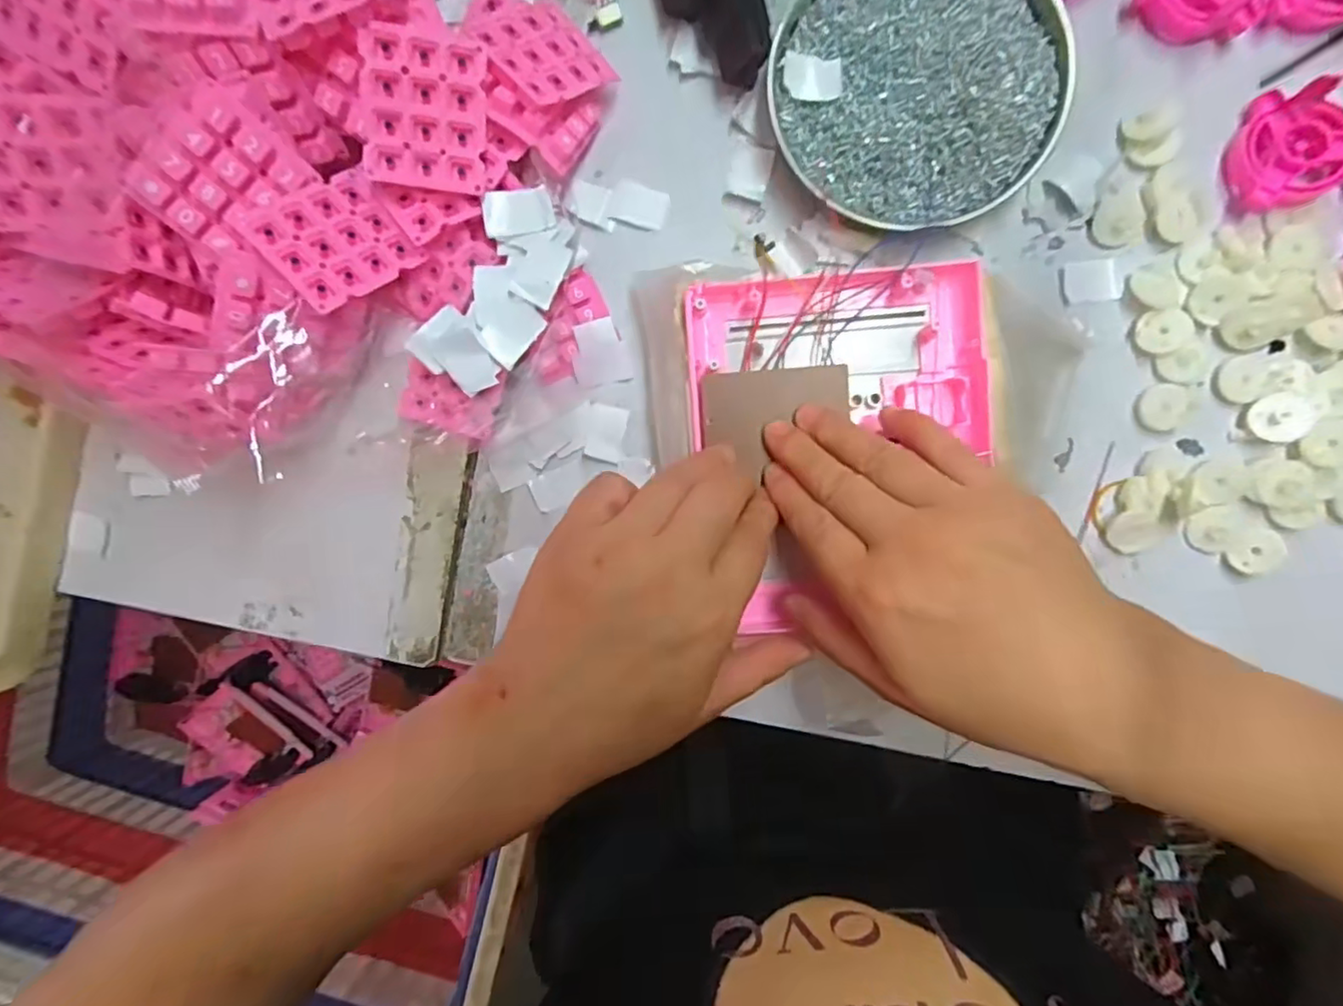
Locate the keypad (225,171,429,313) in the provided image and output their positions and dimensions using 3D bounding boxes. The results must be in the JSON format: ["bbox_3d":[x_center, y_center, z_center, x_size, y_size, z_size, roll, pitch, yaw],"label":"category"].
[{"bbox_3d":[-0.150,-0.119,0.275,0.053,0.007,0.057,51,61,-10],"label":"keypad"}]

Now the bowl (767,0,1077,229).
[{"bbox_3d":[0.118,-0.203,0.294,0.134,0.024,0.125,0,94,4],"label":"bowl"}]

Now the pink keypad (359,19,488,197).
[{"bbox_3d":[-0.107,-0.170,0.270,0.050,0.005,0.058,1,111,-15],"label":"pink keypad"}]

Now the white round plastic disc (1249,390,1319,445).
[{"bbox_3d":[0.296,-0.042,0.297,0.023,0.007,0.023,0,94,4],"label":"white round plastic disc"}]

